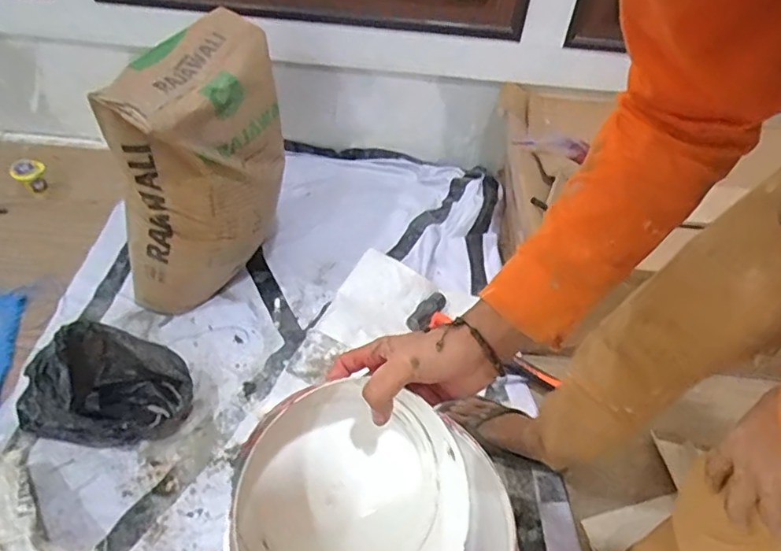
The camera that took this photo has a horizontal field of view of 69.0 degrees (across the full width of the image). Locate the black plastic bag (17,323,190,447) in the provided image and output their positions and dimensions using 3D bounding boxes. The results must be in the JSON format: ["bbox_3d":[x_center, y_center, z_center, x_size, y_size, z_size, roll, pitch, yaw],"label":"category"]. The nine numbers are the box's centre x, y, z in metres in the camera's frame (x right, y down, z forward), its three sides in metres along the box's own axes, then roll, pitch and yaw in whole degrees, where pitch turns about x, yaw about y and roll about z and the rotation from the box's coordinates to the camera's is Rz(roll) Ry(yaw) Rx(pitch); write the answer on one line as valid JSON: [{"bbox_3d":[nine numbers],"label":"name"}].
[{"bbox_3d":[-0.496,0.192,0.982,0.278,0.152,0.160,3,49,-2],"label":"black plastic bag"}]

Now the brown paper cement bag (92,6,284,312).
[{"bbox_3d":[-0.347,-0.190,1.086,0.196,0.465,0.348,21,49,14],"label":"brown paper cement bag"}]

